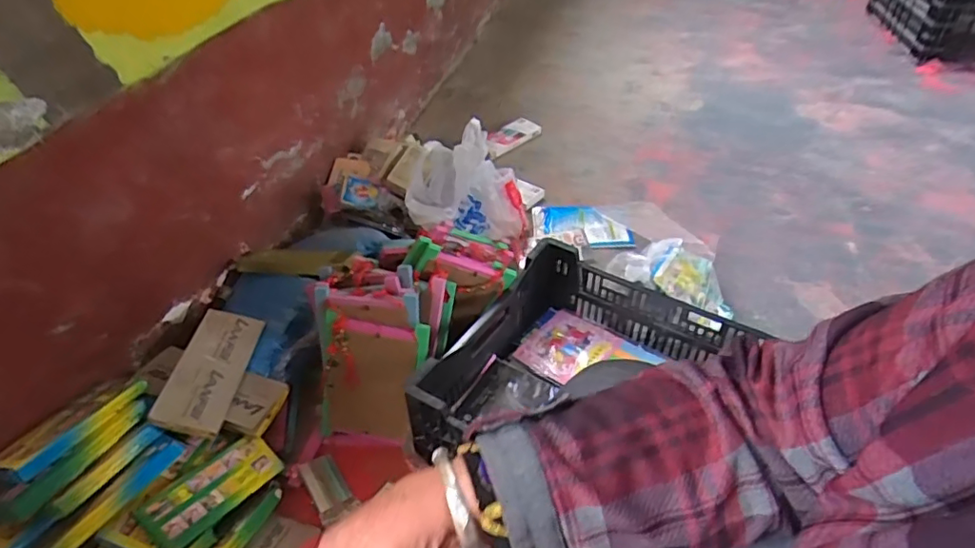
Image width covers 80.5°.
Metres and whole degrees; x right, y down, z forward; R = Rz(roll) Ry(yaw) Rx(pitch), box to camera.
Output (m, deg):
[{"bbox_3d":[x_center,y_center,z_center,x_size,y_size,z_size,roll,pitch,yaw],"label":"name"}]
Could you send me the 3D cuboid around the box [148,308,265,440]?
[{"bbox_3d":[-0.402,0.136,0.842,0.086,0.020,0.214,30,35,-22],"label":"box"}]

